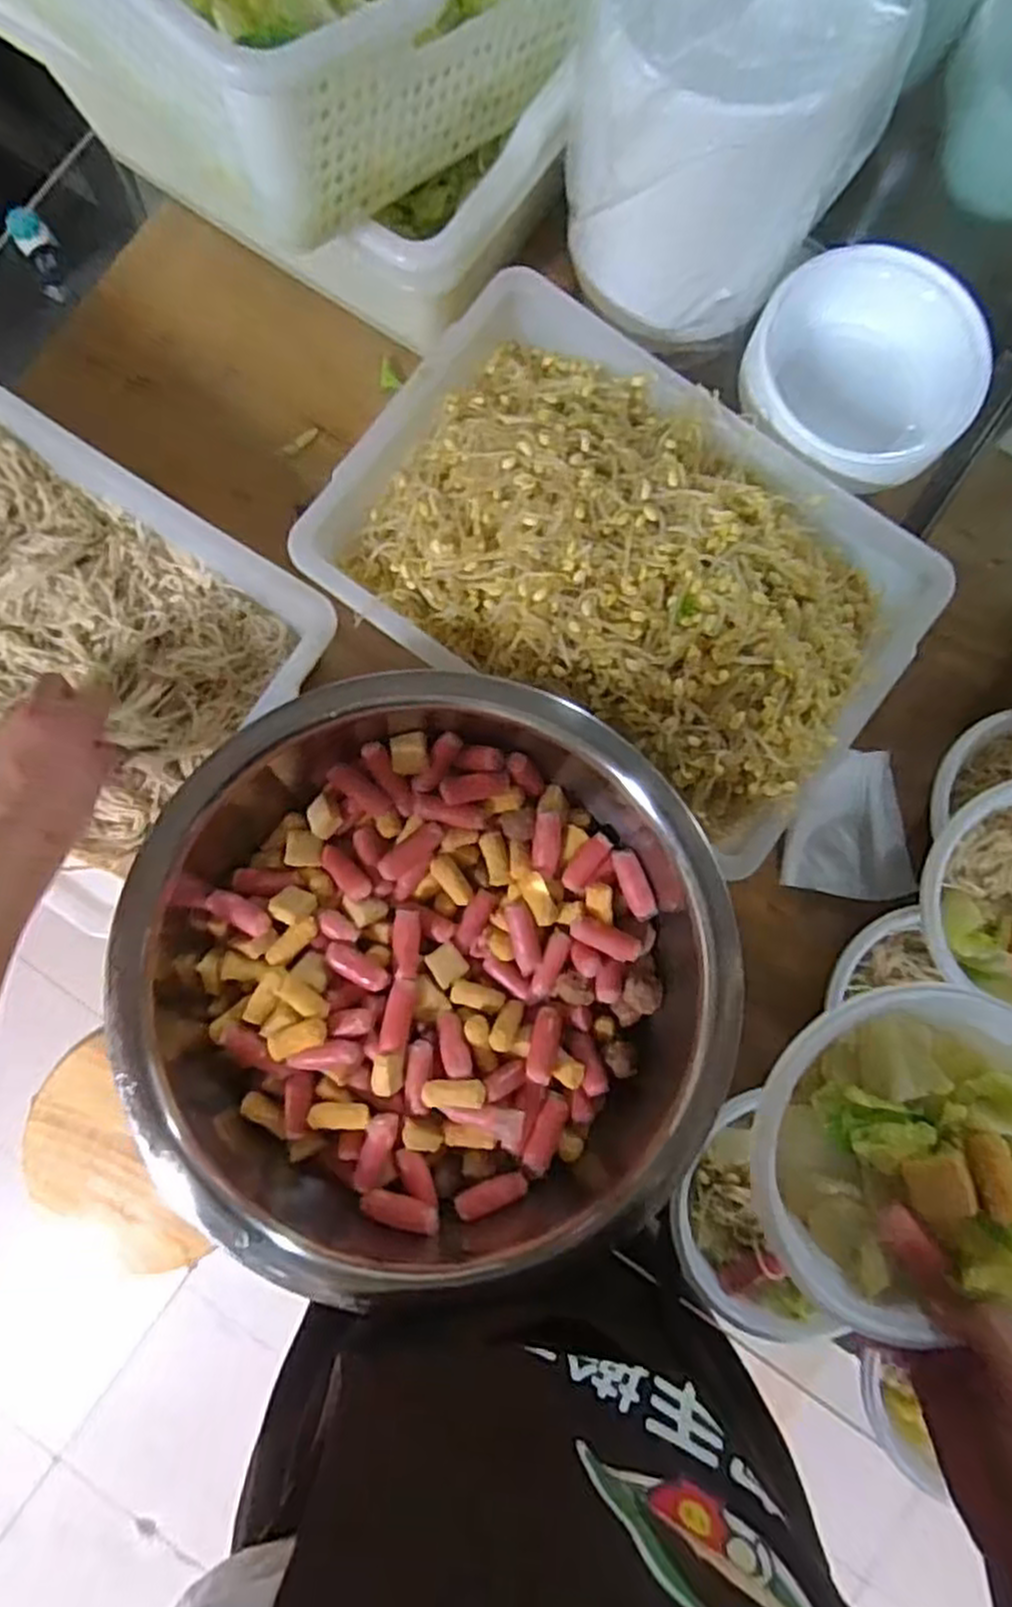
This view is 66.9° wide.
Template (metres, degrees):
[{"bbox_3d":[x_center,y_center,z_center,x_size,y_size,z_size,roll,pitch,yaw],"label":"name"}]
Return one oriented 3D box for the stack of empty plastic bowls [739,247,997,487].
[{"bbox_3d":[0.250,-0.302,0.559,0.154,0.082,0.147,34,85,3],"label":"stack of empty plastic bowls"}]

